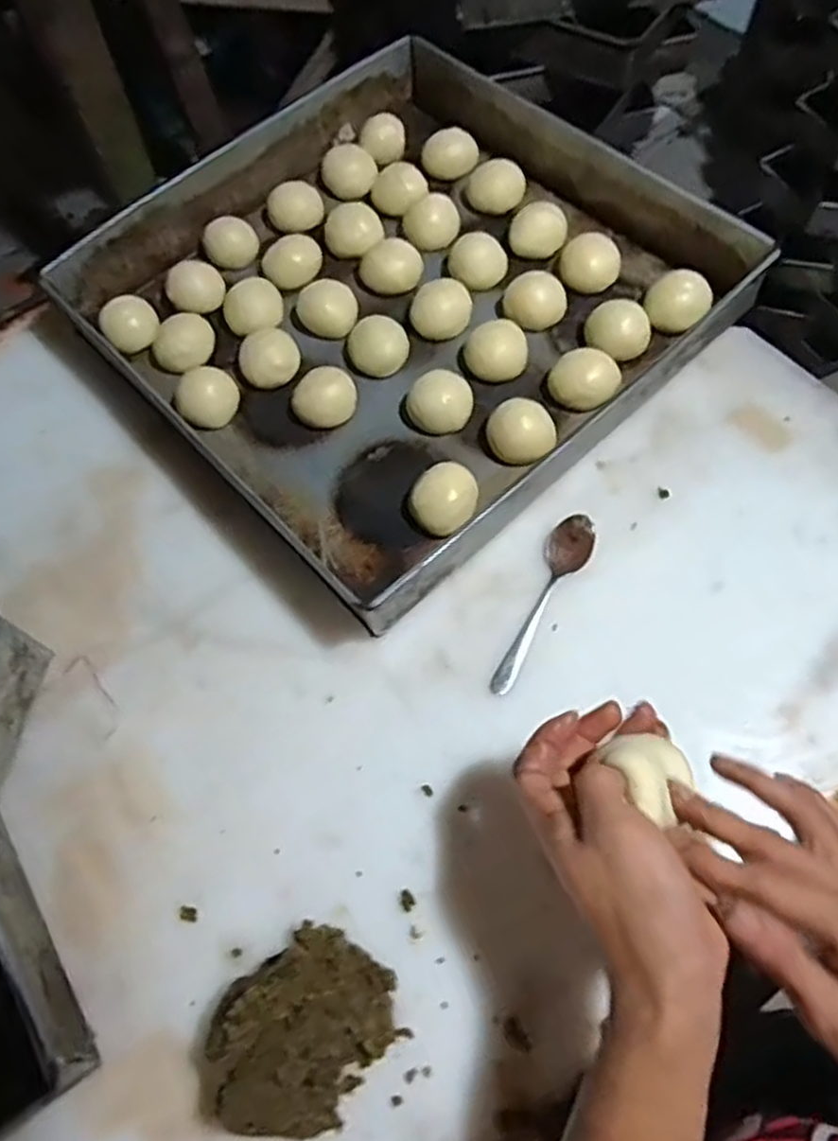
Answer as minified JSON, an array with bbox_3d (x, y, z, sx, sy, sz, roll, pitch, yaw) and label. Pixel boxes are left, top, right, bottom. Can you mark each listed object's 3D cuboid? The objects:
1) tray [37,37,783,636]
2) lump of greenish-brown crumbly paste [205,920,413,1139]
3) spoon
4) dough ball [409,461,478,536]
[{"bbox_3d":[-0.021,-0.220,0.594,0.404,0.063,0.417,-40,69,-15],"label":"tray"},{"bbox_3d":[-0.061,0.240,0.387,0.107,0.051,0.081,-37,68,-14],"label":"lump of greenish-brown crumbly paste"},{"bbox_3d":[0.085,0.021,0.498,0.031,0.013,0.134,22,68,13],"label":"spoon"},{"bbox_3d":[0.020,-0.050,0.533,0.050,0.029,0.043,-37,68,-14],"label":"dough ball"}]

